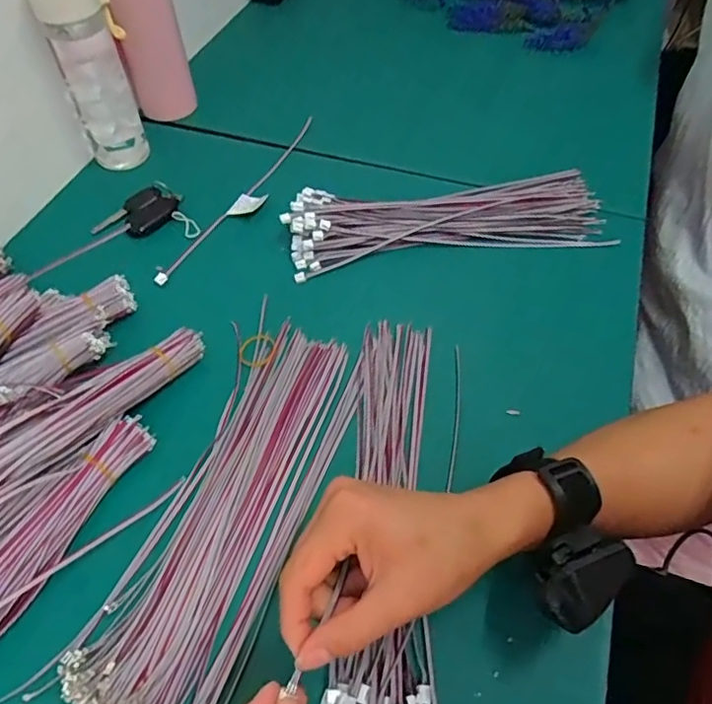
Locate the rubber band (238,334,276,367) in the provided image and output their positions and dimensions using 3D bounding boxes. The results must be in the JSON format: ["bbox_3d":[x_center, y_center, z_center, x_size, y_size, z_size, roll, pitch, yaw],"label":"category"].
[{"bbox_3d":[-0.083,-0.001,0.490,0.035,0.007,0.034,-9,50,10],"label":"rubber band"}]

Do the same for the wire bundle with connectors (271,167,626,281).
[{"bbox_3d":[0.092,-0.134,0.564,0.315,0.038,0.099,-9,54,-6],"label":"wire bundle with connectors"}]

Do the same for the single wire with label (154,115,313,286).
[{"bbox_3d":[-0.109,-0.167,0.607,0.034,0.012,0.288,24,57,17],"label":"single wire with label"}]

